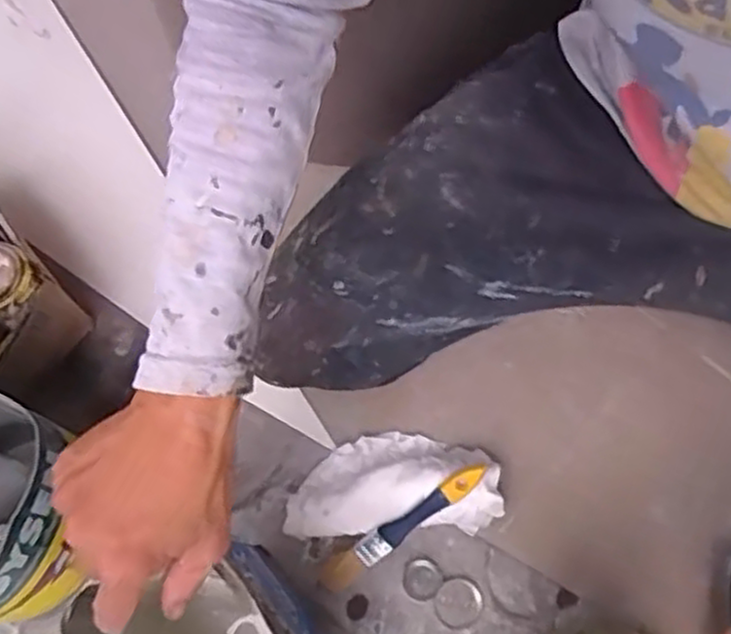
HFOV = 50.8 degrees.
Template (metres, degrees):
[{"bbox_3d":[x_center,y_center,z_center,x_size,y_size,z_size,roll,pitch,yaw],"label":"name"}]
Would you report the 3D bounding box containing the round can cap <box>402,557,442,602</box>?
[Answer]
[{"bbox_3d":[0.050,0.233,0.682,0.035,0.004,0.034,-1,71,2],"label":"round can cap"}]

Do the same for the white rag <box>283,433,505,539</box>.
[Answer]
[{"bbox_3d":[0.023,0.146,0.686,0.183,0.060,0.088,-2,71,1],"label":"white rag"}]

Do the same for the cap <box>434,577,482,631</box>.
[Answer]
[{"bbox_3d":[0.081,0.251,0.675,0.039,0.005,0.041,-1,71,2],"label":"cap"}]

